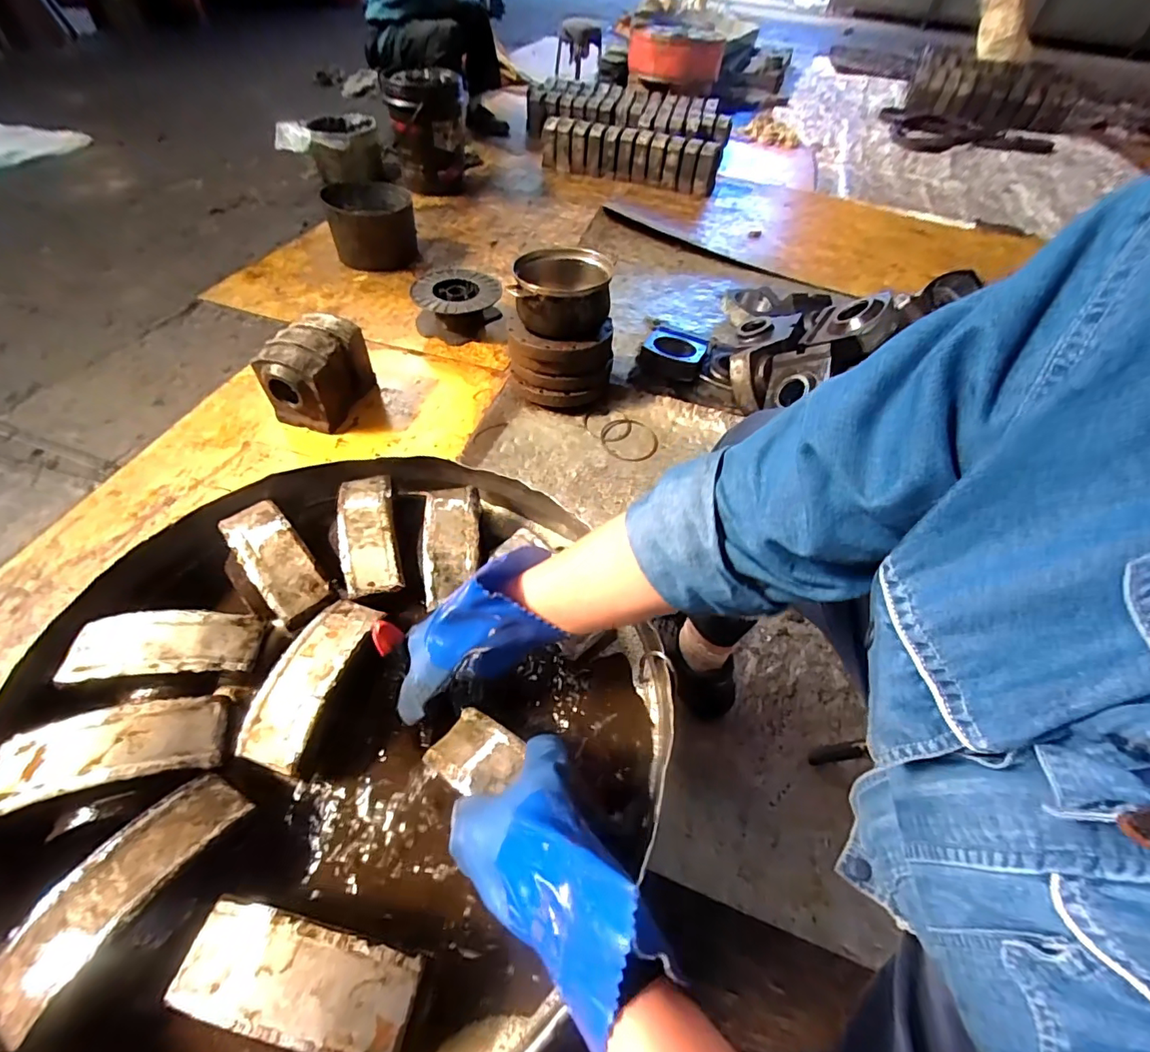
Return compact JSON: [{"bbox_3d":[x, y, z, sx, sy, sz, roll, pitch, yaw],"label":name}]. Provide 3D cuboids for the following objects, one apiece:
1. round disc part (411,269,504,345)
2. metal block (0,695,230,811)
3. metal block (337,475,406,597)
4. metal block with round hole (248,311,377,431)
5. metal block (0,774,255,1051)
[{"bbox_3d":[-0.319,-0.599,1.393,0.228,0.113,0.225,0,54,1],"label":"round disc part"},{"bbox_3d":[-0.381,0.185,0.424,0.157,0.034,0.064,-10,53,-14],"label":"metal block"},{"bbox_3d":[-0.231,0.005,0.573,0.059,0.031,0.146,-10,53,-14],"label":"metal block"},{"bbox_3d":[-0.582,-0.350,1.165,0.162,0.162,0.200,14,56,10],"label":"metal block with round hole"},{"bbox_3d":[-0.326,0.260,0.371,0.060,0.036,0.162,30,54,17],"label":"metal block"}]

